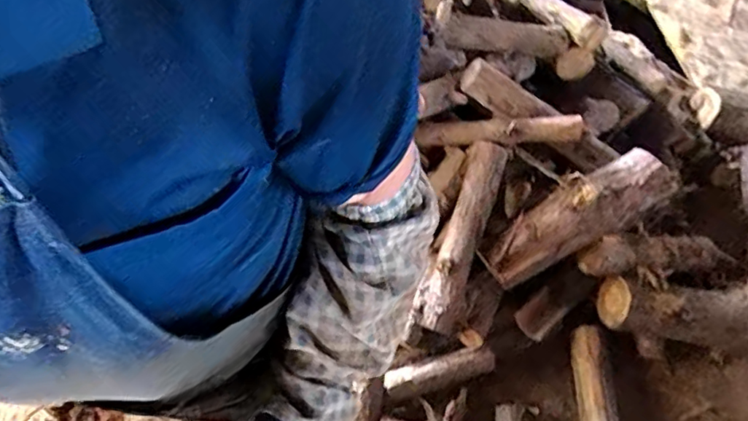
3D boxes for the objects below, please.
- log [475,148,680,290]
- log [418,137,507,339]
[{"bbox_3d":[0.508,0.019,1.353,0.485,0.158,0.144,-33,55,10],"label":"log"},{"bbox_3d":[0.217,0.061,1.303,0.100,0.078,0.487,17,84,17],"label":"log"}]

